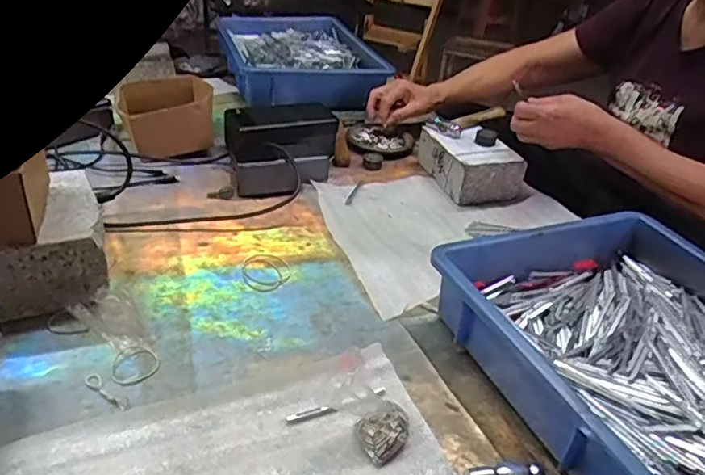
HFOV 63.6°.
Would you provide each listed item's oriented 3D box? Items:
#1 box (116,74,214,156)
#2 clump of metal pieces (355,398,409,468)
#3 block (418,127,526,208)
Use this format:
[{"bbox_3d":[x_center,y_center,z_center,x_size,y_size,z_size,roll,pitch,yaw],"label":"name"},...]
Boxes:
[{"bbox_3d":[-0.278,-0.180,0.860,0.129,0.076,0.137,-8,35,-21],"label":"box"},{"bbox_3d":[0.028,0.151,0.454,0.045,0.021,0.038,-19,40,-34],"label":"clump of metal pieces"},{"bbox_3d":[0.176,-0.118,0.859,0.100,0.067,0.145,-6,35,-19],"label":"block"}]

